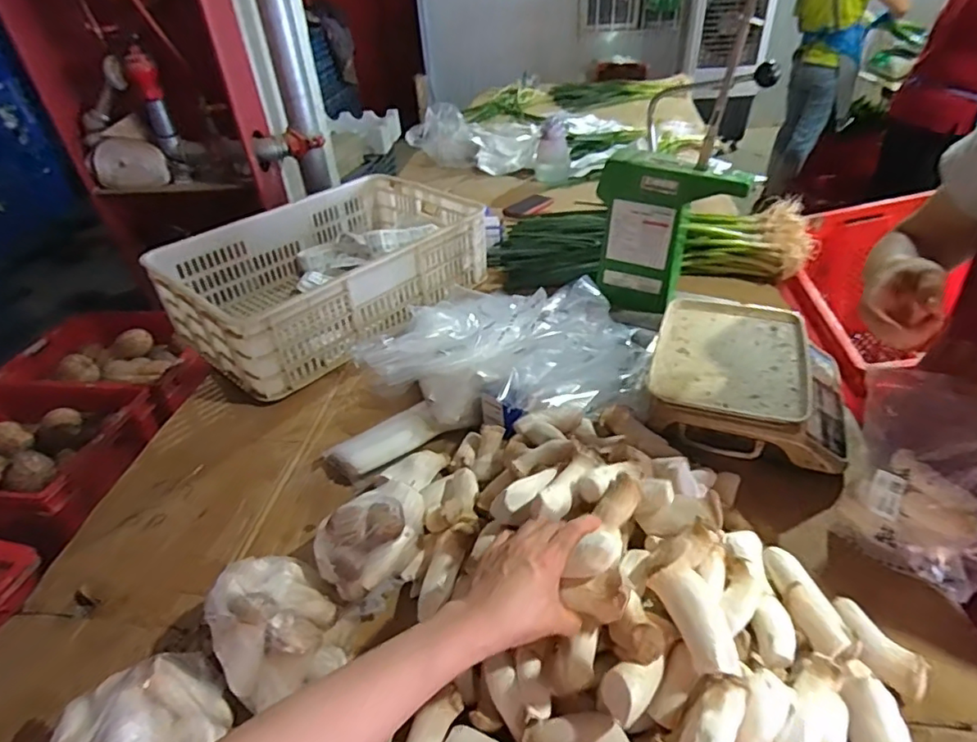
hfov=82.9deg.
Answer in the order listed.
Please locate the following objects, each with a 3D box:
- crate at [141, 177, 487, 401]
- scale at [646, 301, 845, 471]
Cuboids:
[{"bbox_3d":[-0.329,-0.220,1.175,0.398,0.163,0.610,27,47,34],"label":"crate"},{"bbox_3d":[0.408,0.000,0.870,0.272,0.074,0.291,13,41,21],"label":"scale"}]

